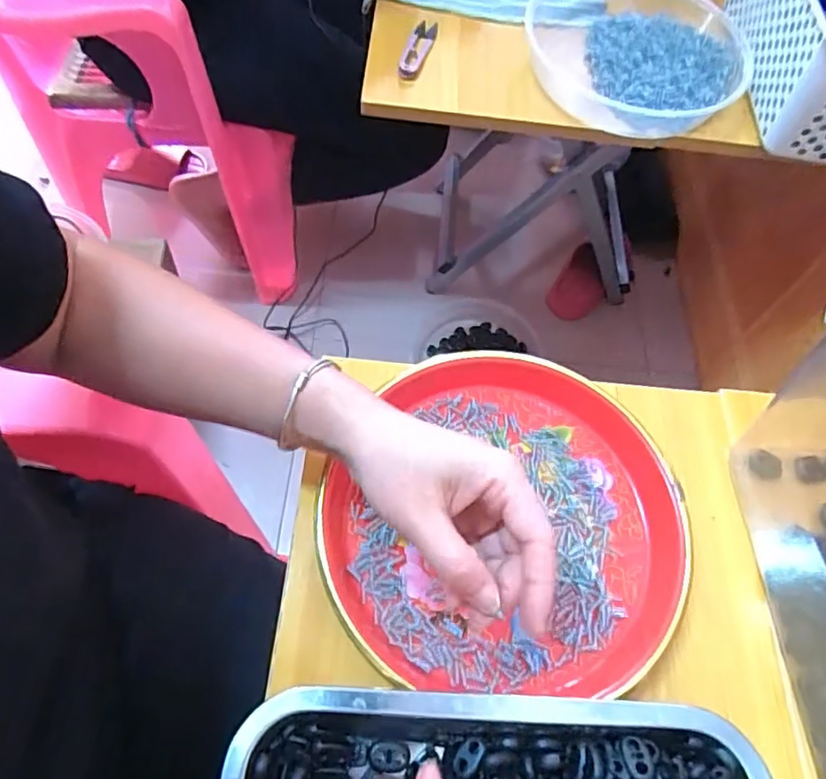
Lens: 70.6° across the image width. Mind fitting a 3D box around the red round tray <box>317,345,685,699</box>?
[{"bbox_3d":[0.059,0.075,0.369,0.227,0.028,0.205,4,61,-5],"label":"red round tray"}]

